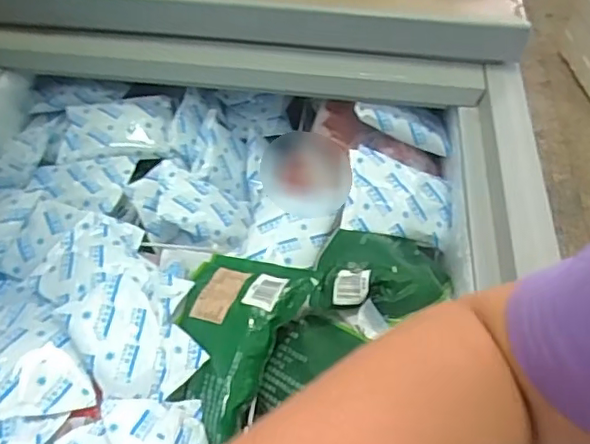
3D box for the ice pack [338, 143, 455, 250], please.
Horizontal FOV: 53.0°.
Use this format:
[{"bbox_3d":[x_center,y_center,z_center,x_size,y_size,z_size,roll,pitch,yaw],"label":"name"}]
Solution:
[{"bbox_3d":[0.128,-0.032,0.715,0.134,0.021,0.107,13,72,-14],"label":"ice pack"}]

